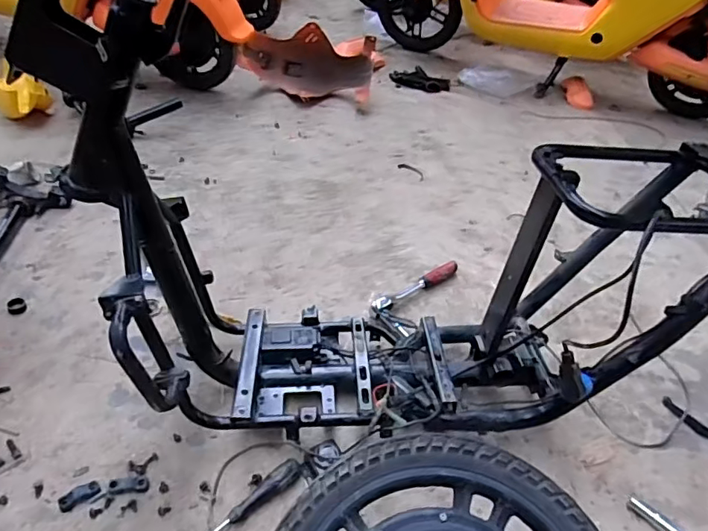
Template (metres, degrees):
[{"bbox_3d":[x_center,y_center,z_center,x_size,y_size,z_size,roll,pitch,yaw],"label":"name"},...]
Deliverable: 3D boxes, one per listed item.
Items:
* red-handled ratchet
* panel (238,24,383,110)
[{"bbox_3d":[0.126,0.046,1.068,0.240,0.033,0.038,-27,50,-34],"label":"red-handled ratchet"},{"bbox_3d":[-0.149,-0.694,1.788,0.458,0.224,0.180,8,39,2],"label":"panel"}]

